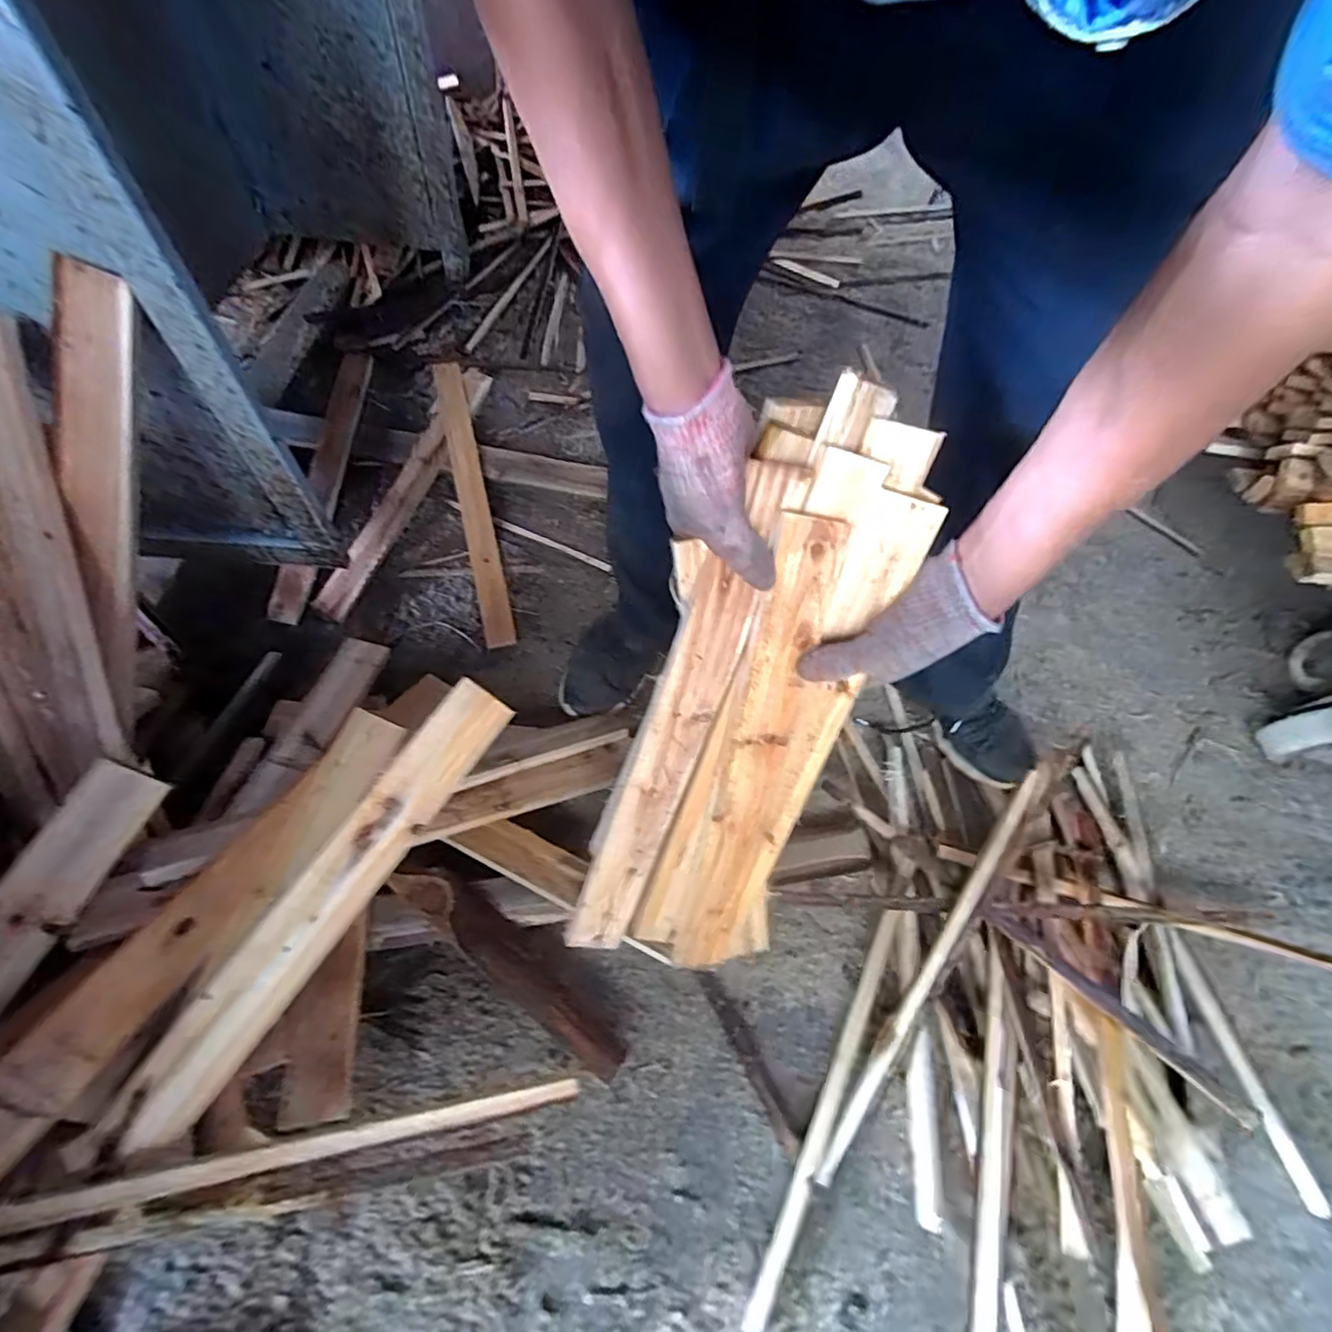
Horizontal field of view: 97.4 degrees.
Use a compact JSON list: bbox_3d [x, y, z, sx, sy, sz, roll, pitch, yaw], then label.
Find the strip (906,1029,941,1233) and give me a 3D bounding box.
[{"bbox_3d":[0.269,0.483,0.615,0.028,0.010,0.166,10,63,-1],"label":"strip"}]

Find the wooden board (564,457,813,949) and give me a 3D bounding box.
[{"bbox_3d":[0.006,0.063,0.501,0.061,0.470,0.018,14,21,-18],"label":"wooden board"}]

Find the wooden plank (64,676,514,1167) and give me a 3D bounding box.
[{"bbox_3d":[-0.270,0.179,0.462,0.056,0.017,0.391,39,74,-11],"label":"wooden plank"}]

